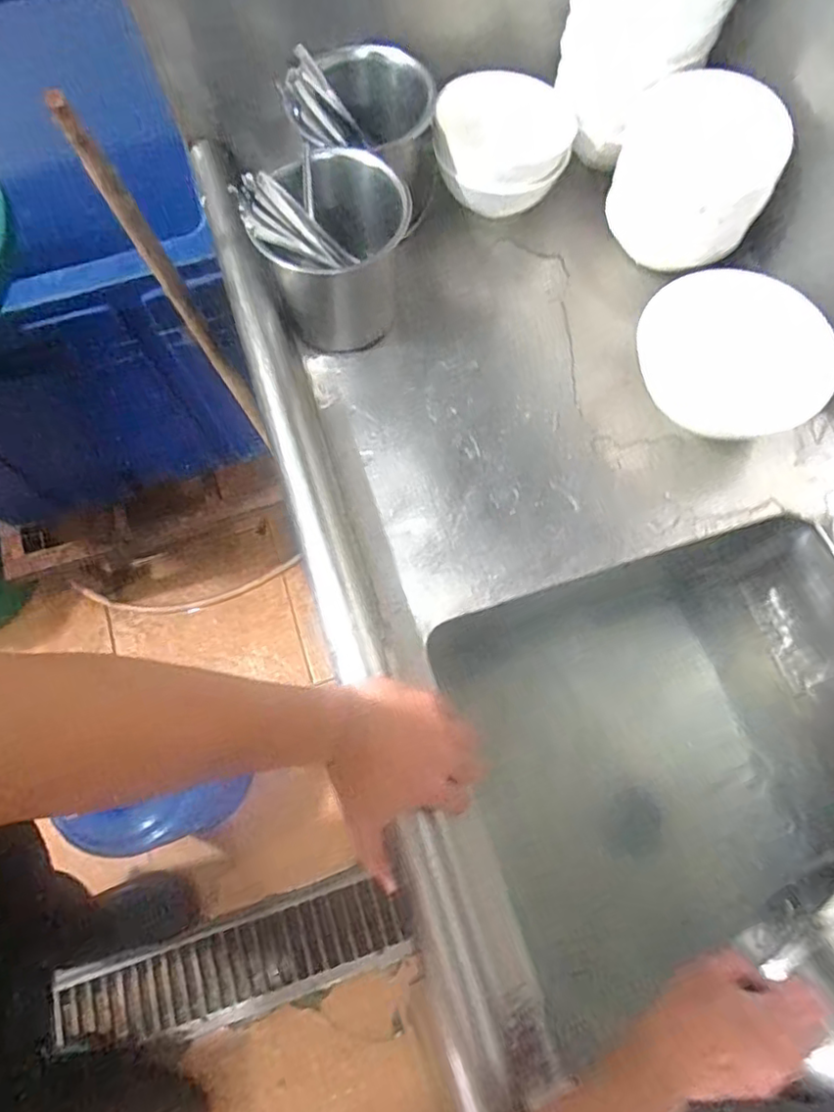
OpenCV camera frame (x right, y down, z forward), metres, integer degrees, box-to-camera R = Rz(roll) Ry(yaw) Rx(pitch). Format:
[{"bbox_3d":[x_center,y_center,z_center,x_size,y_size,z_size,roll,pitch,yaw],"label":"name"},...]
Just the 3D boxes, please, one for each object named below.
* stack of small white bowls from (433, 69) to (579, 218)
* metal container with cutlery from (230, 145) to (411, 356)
[{"bbox_3d":[0.091,-0.462,0.698,0.149,0.099,0.143,-5,72,-2],"label":"stack of small white bowls"},{"bbox_3d":[-0.088,-0.308,0.624,0.145,0.142,0.145,-17,73,-6],"label":"metal container with cutlery"}]

